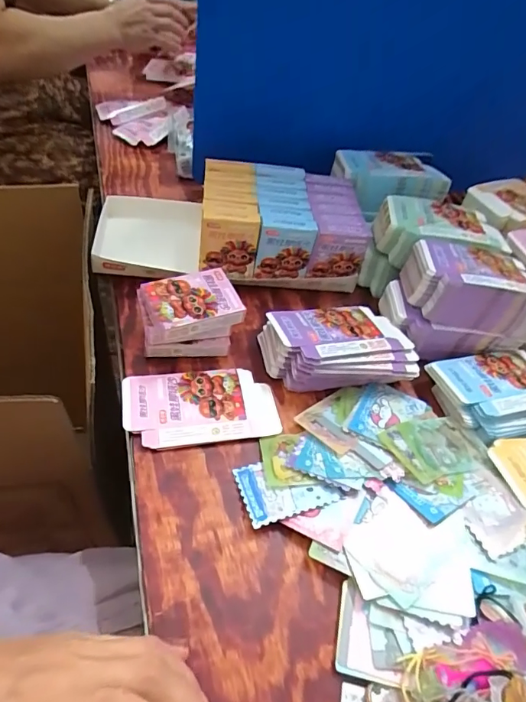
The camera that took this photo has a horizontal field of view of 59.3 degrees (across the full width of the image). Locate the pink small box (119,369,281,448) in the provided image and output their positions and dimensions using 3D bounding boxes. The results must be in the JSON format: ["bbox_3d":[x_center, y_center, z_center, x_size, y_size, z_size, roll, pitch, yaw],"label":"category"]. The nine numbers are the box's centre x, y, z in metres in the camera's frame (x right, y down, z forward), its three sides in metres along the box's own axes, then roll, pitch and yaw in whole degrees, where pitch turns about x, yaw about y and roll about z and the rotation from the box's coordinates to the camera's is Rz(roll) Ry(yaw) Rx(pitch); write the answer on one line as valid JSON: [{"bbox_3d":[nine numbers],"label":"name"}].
[{"bbox_3d":[-0.063,0.055,0.470,0.151,0.008,0.084,-4,54,-14],"label":"pink small box"}]

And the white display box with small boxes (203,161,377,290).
[{"bbox_3d":[0.022,-0.166,0.609,0.203,0.106,0.145,-4,52,-5],"label":"white display box with small boxes"}]

